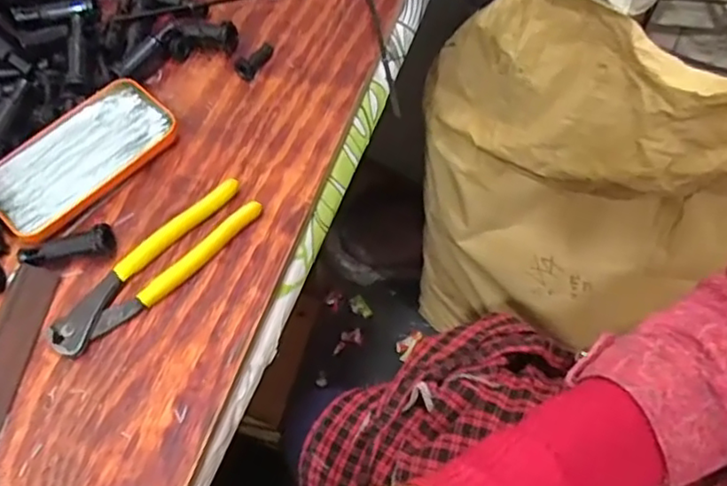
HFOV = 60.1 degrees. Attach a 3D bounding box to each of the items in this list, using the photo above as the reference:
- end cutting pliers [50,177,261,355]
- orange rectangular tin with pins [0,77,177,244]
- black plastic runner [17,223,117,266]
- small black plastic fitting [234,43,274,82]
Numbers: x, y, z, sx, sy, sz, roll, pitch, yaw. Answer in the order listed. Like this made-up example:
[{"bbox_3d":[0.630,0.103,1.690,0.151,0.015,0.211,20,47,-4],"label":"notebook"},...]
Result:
[{"bbox_3d":[-0.146,0.018,0.445,0.036,0.014,0.163,40,71,22],"label":"end cutting pliers"},{"bbox_3d":[-0.221,-0.069,0.486,0.077,0.015,0.142,38,70,21],"label":"orange rectangular tin with pins"},{"bbox_3d":[-0.216,0.002,0.450,0.070,0.019,0.021,-10,61,-2],"label":"black plastic runner"},{"bbox_3d":[-0.093,-0.157,0.534,0.016,0.015,0.043,20,64,14],"label":"small black plastic fitting"}]

